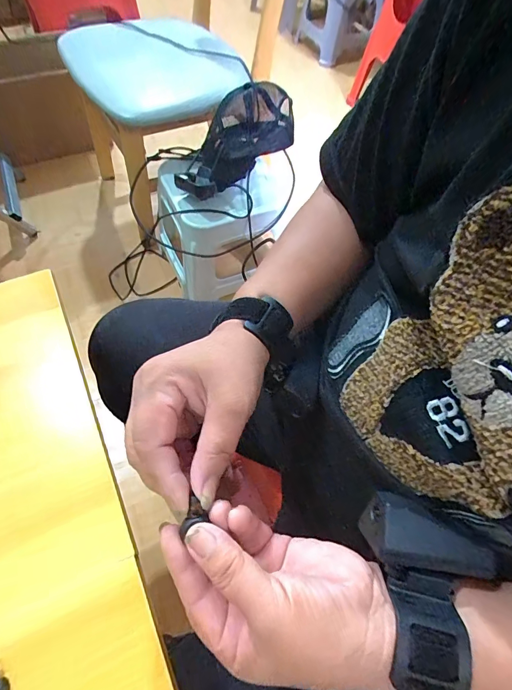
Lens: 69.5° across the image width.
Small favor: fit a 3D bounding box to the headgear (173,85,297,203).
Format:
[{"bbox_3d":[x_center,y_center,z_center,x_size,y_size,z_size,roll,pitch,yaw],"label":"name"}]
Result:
[{"bbox_3d":[-0.040,-0.411,0.753,0.145,0.113,0.280,43,90,19],"label":"headgear"}]

